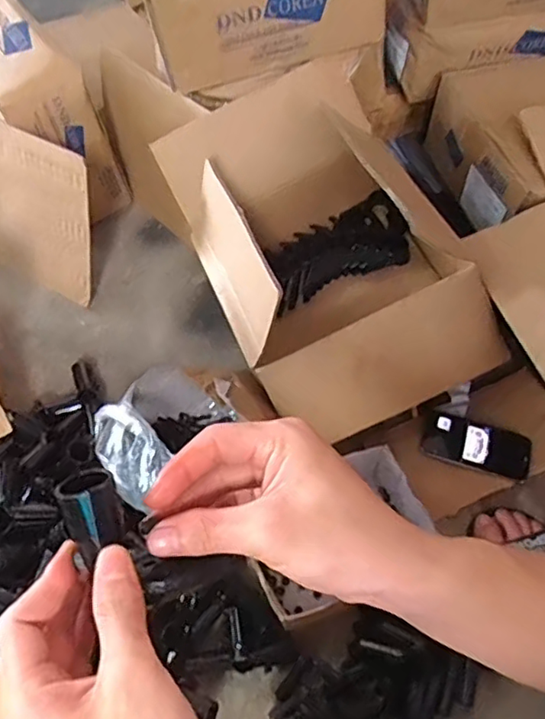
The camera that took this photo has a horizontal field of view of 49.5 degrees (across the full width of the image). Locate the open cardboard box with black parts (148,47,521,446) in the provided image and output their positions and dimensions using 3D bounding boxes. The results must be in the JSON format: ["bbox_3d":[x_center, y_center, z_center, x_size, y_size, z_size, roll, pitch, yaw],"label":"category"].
[{"bbox_3d":[0.070,-0.147,0.849,0.317,0.255,0.485,-20,59,-10],"label":"open cardboard box with black parts"}]

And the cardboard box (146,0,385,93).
[{"bbox_3d":[-0.034,-0.578,0.885,0.328,0.150,0.286,-14,58,-7],"label":"cardboard box"}]

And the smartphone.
[{"bbox_3d":[0.287,0.119,0.829,0.145,0.012,0.071,18,60,13],"label":"smartphone"}]

